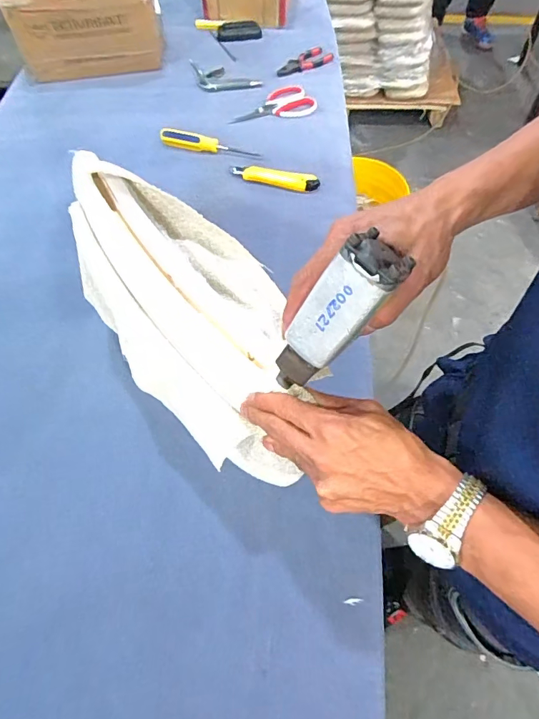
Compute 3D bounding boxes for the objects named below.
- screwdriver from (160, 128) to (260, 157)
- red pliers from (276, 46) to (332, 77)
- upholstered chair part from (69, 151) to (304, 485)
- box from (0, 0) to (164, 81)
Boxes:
[{"bbox_3d":[-0.119,-0.423,0.843,0.192,0.026,0.029,10,59,7],"label":"screwdriver"},{"bbox_3d":[0.080,-0.699,1.021,0.154,0.010,0.062,-38,65,-20],"label":"red pliers"},{"bbox_3d":[-0.086,-0.059,0.446,0.154,0.104,0.391,-30,73,-16],"label":"upholstered chair part"},{"bbox_3d":[-0.418,-0.795,0.975,0.310,0.237,0.201,-10,59,-5],"label":"box"}]

